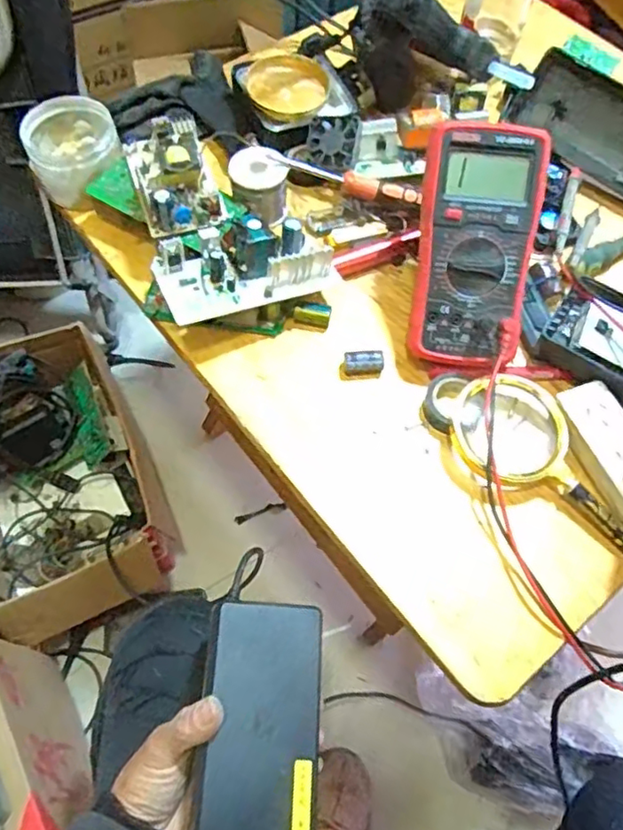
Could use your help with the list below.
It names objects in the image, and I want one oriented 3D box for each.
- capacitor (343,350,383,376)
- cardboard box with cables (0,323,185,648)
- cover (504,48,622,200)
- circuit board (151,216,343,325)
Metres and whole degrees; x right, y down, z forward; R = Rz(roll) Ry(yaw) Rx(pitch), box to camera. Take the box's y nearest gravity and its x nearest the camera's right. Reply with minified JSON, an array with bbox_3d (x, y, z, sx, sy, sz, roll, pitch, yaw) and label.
[{"bbox_3d":[0.044,-0.044,0.515,0.033,0.016,0.016,0,62,-2],"label":"capacitor"},{"bbox_3d":[-0.395,0.108,0.936,0.278,0.179,0.420,-22,65,-13],"label":"cardboard box with cables"},{"bbox_3d":[0.288,-0.288,0.615,0.173,0.087,0.035,41,26,15],"label":"cover"},{"bbox_3d":[-0.057,-0.130,0.520,0.146,0.051,0.088,-21,65,-12],"label":"circuit board"}]

